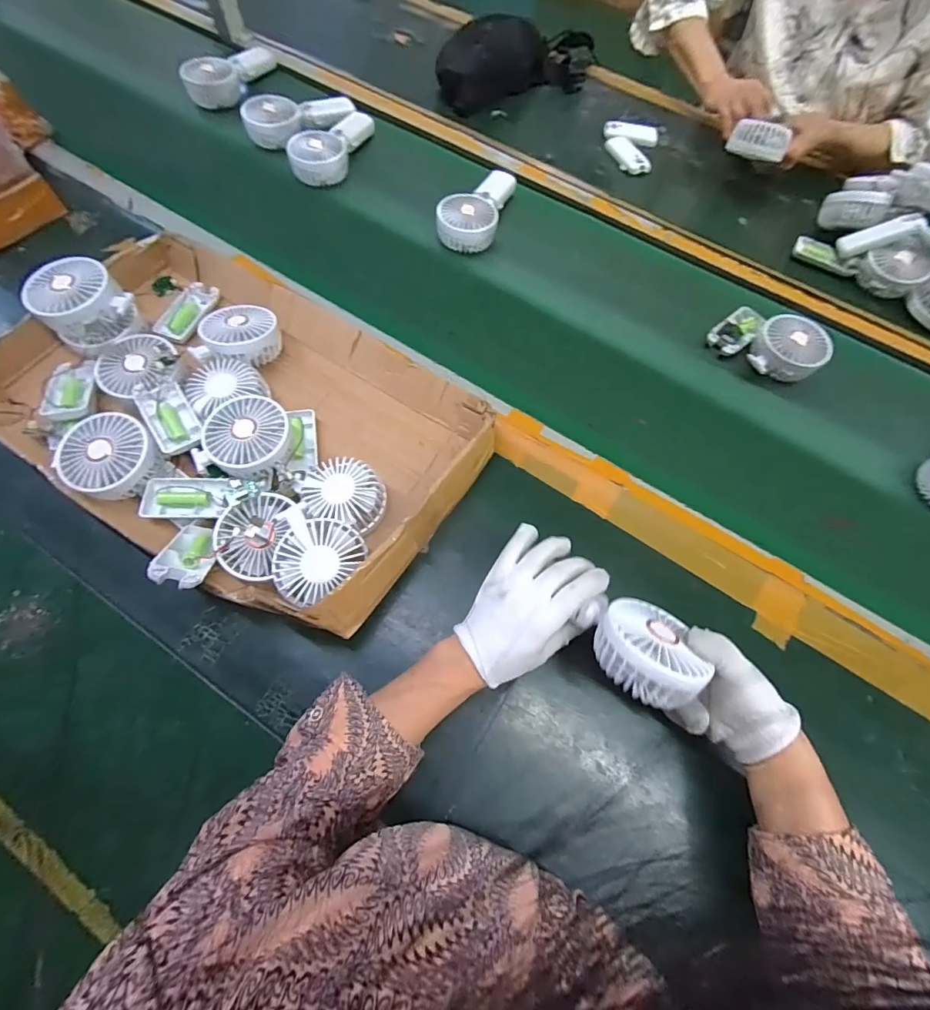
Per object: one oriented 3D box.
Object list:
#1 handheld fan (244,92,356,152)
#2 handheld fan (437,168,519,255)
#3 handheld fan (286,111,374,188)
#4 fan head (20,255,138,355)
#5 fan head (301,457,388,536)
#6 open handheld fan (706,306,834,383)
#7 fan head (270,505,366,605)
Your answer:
[{"bbox_3d":[-0.276,-0.654,0.744,0.183,0.054,0.075,-14,69,-8],"label":"handheld fan"},{"bbox_3d":[0.020,-0.466,0.688,0.085,0.039,0.171,19,68,6],"label":"handheld fan"},{"bbox_3d":[-0.215,-0.600,0.730,0.083,0.043,0.180,19,68,6],"label":"handheld fan"},{"bbox_3d":[-0.442,-0.232,0.515,0.089,0.053,0.089,40,72,11],"label":"fan head"},{"bbox_3d":[-0.130,-0.010,0.483,0.087,0.054,0.078,12,68,3],"label":"fan head"},{"bbox_3d":[0.412,-0.220,0.599,0.135,0.041,0.088,40,72,13],"label":"open handheld fan"},{"bbox_3d":[-0.140,0.054,0.419,0.085,0.042,0.080,1,69,-3],"label":"fan head"}]

